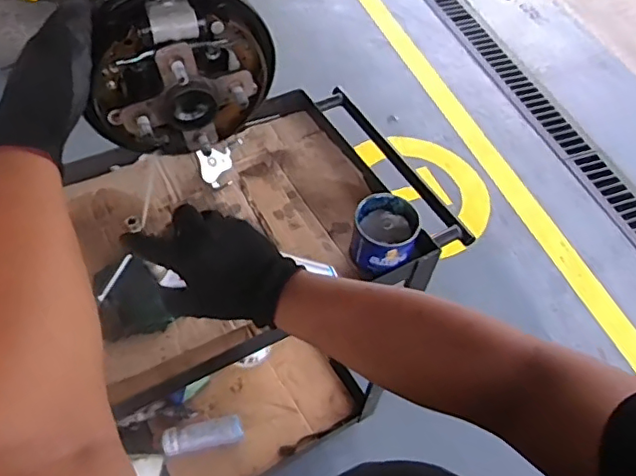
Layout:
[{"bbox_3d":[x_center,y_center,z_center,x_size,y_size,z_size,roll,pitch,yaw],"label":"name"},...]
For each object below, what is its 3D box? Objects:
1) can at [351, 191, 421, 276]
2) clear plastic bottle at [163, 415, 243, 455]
[{"bbox_3d":[0.106,-0.002,0.910,0.101,0.087,0.112,12,53,7],"label":"can"},{"bbox_3d":[-0.296,0.511,1.461,0.202,0.054,0.071,-10,54,-10],"label":"clear plastic bottle"}]

